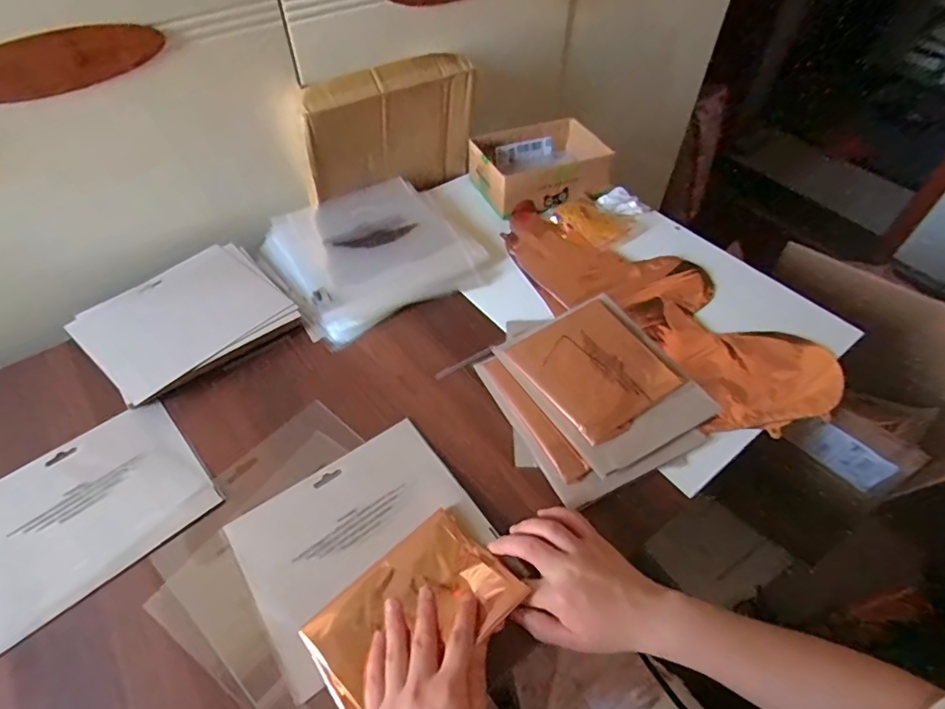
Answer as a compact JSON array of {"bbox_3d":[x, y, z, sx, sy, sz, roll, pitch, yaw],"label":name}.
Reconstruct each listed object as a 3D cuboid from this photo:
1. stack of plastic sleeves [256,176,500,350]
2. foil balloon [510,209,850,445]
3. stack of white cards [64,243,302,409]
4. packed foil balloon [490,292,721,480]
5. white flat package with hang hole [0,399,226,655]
[{"bbox_3d":[-0.132,-0.136,0.669,0.245,0.037,0.225,-29,56,-21],"label":"stack of plastic sleeves"},{"bbox_3d":[0.217,-0.063,0.639,0.186,0.033,0.437,-32,58,-24],"label":"foil balloon"},{"bbox_3d":[-0.326,-0.040,0.585,0.197,0.029,0.169,-38,60,-26],"label":"stack of white cards"},{"bbox_3d":[0.141,0.022,0.547,0.162,0.016,0.188,-25,56,-20],"label":"packed foil balloon"},{"bbox_3d":[-0.356,0.139,0.465,0.192,0.005,0.163,-36,59,-25],"label":"white flat package with hang hole"}]

